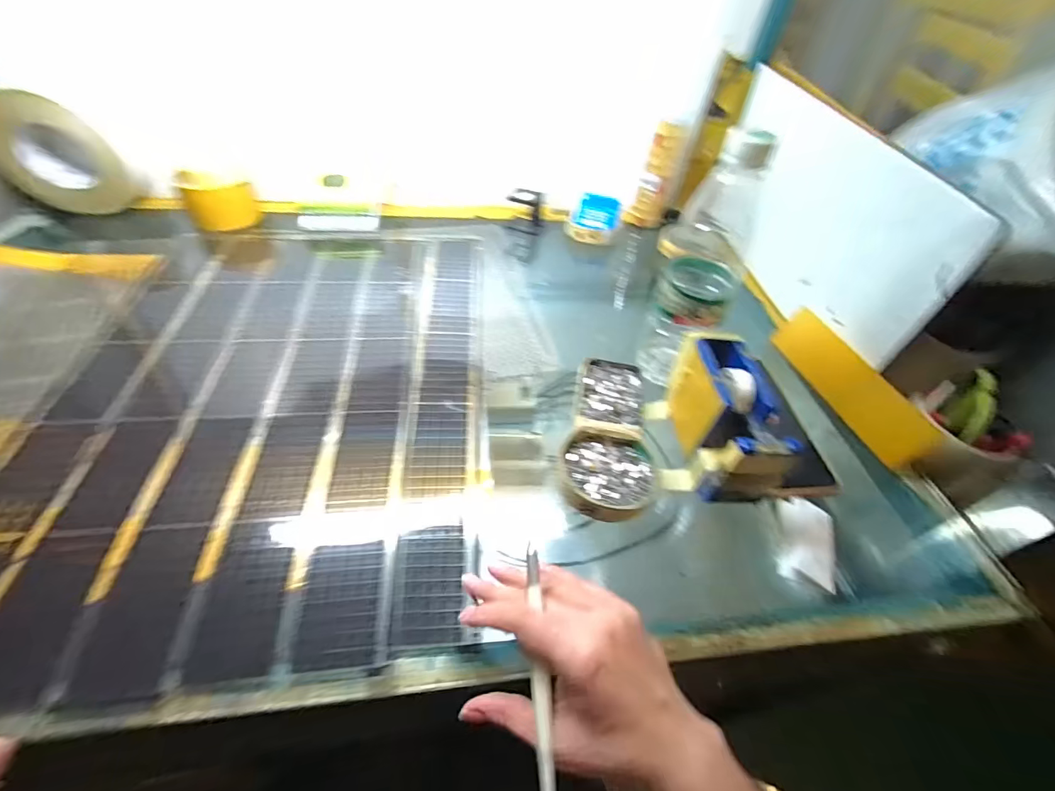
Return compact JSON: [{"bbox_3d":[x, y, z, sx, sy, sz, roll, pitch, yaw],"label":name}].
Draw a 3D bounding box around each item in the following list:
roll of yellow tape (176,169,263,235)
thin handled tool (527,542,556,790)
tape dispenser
[{"bbox_3d":[-0.408,-0.260,0.591,0.085,0.056,0.079,-22,54,-24],"label":"roll of yellow tape"},{"bbox_3d":[0.007,0.157,0.251,0.008,0.005,0.138,-1,62,-7],"label":"thin handled tool"},{"bbox_3d":[0.157,0.019,0.365,0.053,0.074,0.138,-1,49,-7],"label":"tape dispenser"}]

